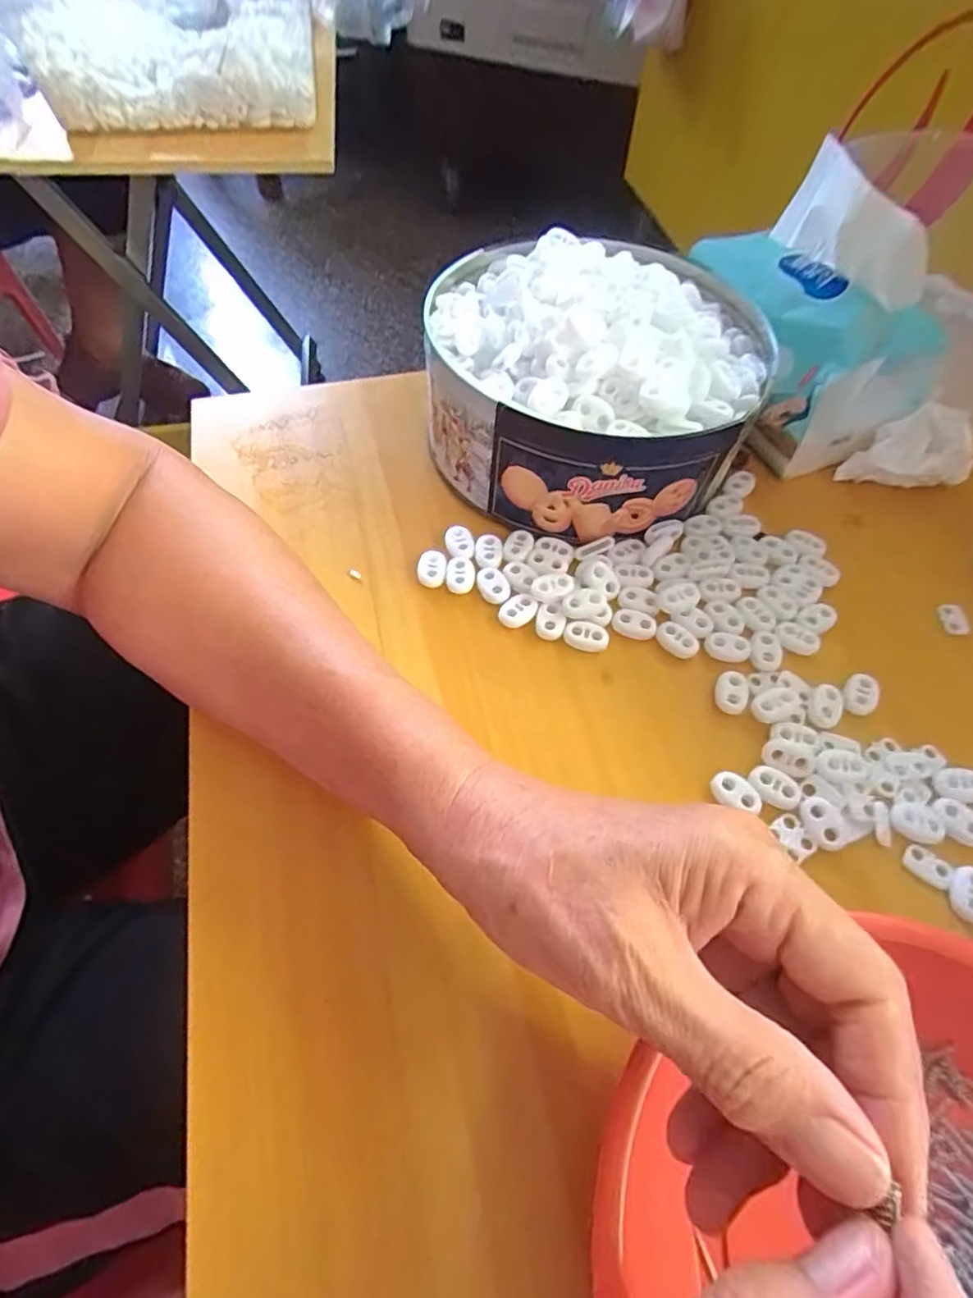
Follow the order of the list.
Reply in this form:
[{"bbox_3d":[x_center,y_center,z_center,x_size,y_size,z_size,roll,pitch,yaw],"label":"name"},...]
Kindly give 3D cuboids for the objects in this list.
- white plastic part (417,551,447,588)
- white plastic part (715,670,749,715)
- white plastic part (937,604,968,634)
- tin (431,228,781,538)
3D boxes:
[{"bbox_3d":[-0.029,-0.043,0.336,0.015,0.008,0.020,6,60,4],"label":"white plastic part"},{"bbox_3d":[0.118,0.020,0.300,0.015,0.005,0.022,22,62,13],"label":"white plastic part"},{"bbox_3d":[0.249,-0.016,0.332,0.012,0.004,0.017,-4,59,-2],"label":"white plastic part"},{"bbox_3d":[0.058,-0.159,0.360,0.194,0.083,0.179,15,61,9],"label":"tin"}]

